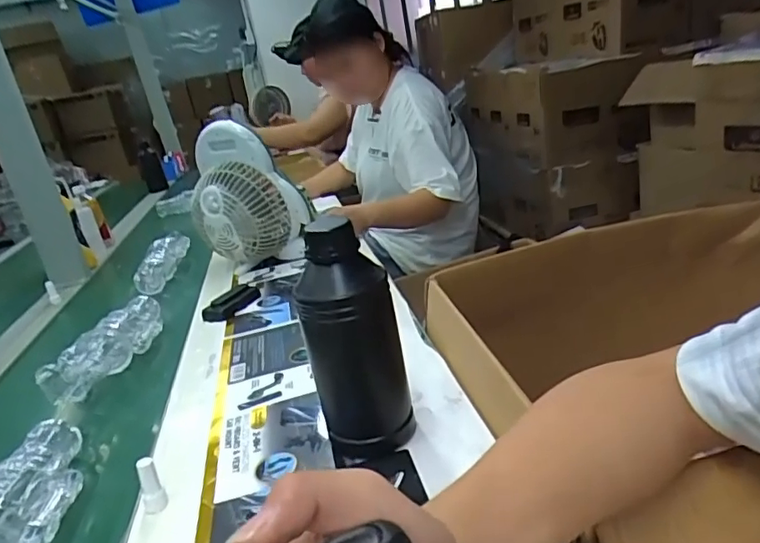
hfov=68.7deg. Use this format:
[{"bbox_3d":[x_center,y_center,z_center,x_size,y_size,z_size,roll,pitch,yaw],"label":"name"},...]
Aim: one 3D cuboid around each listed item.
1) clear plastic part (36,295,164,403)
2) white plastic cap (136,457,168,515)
[{"bbox_3d":[-0.382,0.108,0.807,0.098,0.073,0.273,0,23,18],"label":"clear plastic part"},{"bbox_3d":[-0.205,0.191,0.495,0.019,0.051,0.019,-7,22,3],"label":"white plastic cap"}]

